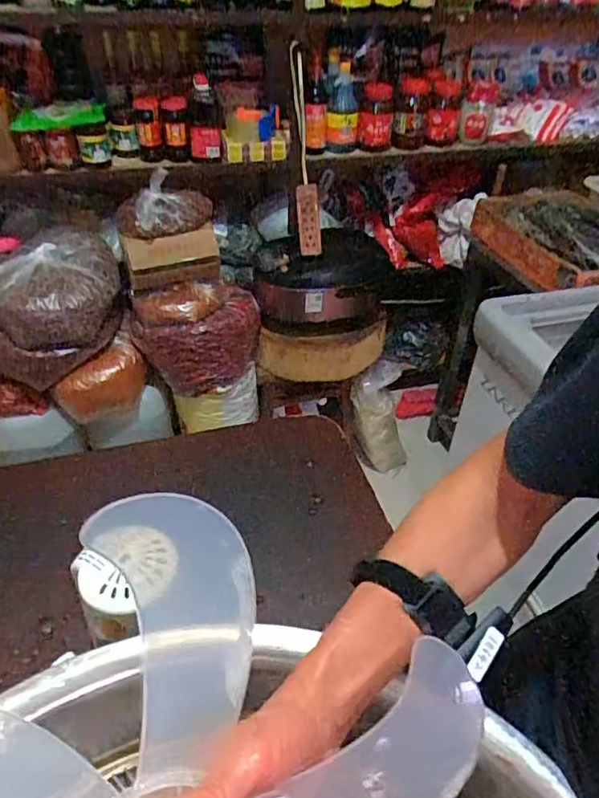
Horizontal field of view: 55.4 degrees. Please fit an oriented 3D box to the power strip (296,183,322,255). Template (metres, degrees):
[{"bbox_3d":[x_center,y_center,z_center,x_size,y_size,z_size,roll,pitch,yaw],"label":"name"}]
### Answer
[{"bbox_3d":[0.024,-0.437,1.393,0.060,0.164,0.031,-10,18,-13],"label":"power strip"}]

